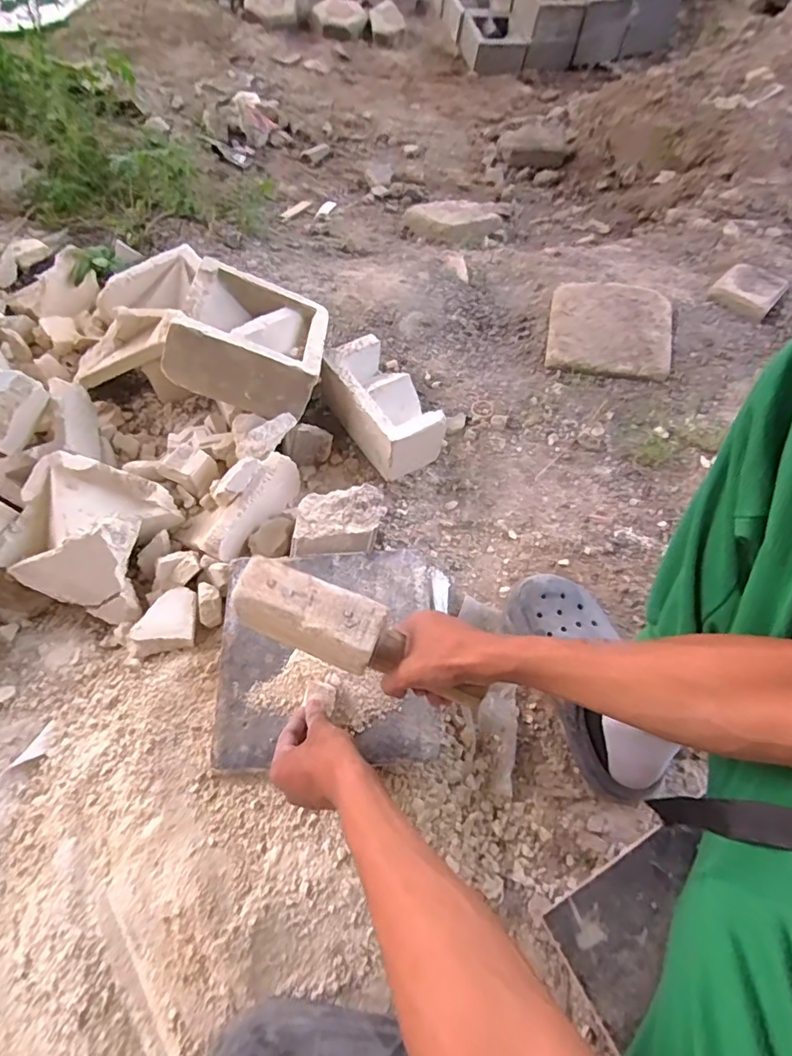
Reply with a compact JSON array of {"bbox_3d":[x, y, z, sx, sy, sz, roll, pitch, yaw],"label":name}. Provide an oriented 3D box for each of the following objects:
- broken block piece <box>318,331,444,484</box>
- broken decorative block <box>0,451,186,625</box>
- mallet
[{"bbox_3d":[-0.022,-0.190,0.824,0.108,0.094,0.192,-32,66,-17],"label":"broken block piece"},{"bbox_3d":[-0.393,0.008,0.681,0.176,0.096,0.163,19,63,7],"label":"broken decorative block"},{"bbox_3d":[-0.032,0.104,0.495,0.244,0.057,0.060,26,62,-3],"label":"mallet"}]

